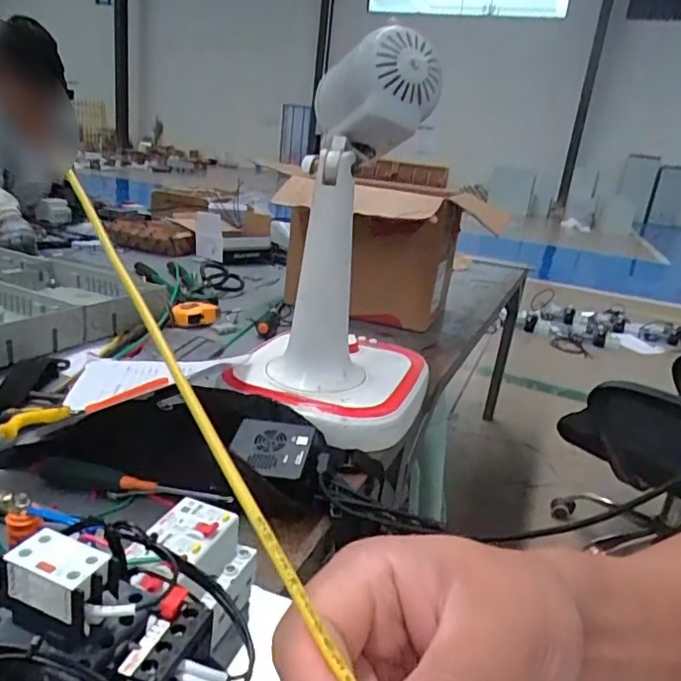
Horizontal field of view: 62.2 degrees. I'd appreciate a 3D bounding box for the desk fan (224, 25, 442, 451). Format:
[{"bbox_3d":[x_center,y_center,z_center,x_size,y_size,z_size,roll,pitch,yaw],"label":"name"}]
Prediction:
[{"bbox_3d":[0.017,-0.124,0.700,0.215,0.433,0.256,10,18,10],"label":"desk fan"}]

